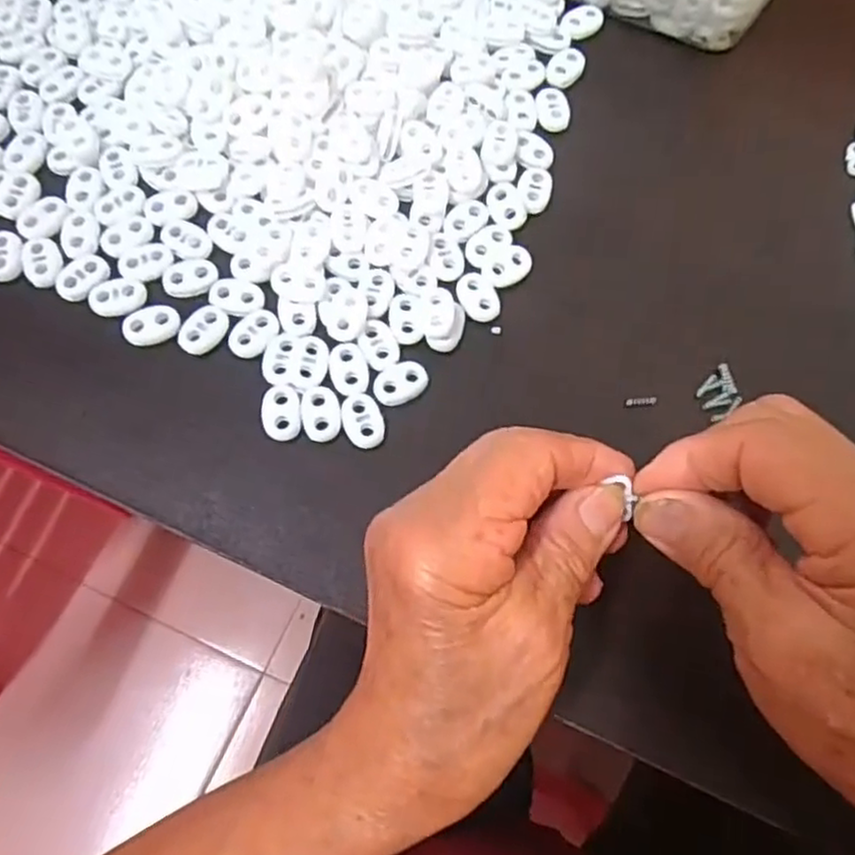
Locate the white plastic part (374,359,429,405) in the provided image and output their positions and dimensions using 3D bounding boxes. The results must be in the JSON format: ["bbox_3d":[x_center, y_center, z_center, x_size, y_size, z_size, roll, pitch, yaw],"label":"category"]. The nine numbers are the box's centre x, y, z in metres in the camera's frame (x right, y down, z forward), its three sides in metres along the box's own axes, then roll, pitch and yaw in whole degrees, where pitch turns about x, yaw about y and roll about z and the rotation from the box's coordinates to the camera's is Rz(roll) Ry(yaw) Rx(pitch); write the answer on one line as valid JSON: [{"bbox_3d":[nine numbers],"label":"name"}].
[{"bbox_3d":[-0.011,-0.018,0.287,0.023,0.004,0.015,-29,75,-11],"label":"white plastic part"}]

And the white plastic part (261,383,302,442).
[{"bbox_3d":[-0.057,-0.007,0.277,0.015,0.004,0.023,-10,72,-5],"label":"white plastic part"}]

